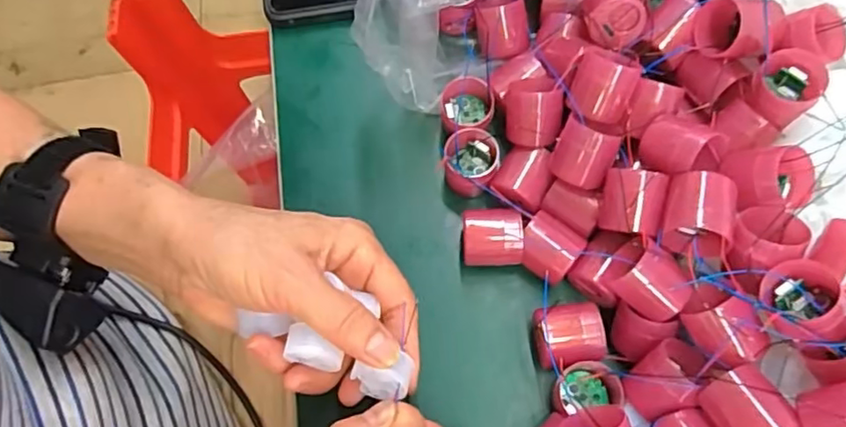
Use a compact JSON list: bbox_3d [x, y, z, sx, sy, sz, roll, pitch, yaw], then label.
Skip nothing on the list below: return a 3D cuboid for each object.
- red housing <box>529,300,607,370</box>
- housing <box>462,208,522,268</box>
[{"bbox_3d":[0.072,0.062,0.307,0.033,0.023,0.029,-7,70,2],"label":"red housing"},{"bbox_3d":[0.036,0.014,0.325,0.031,0.022,0.027,-3,70,3],"label":"housing"}]

